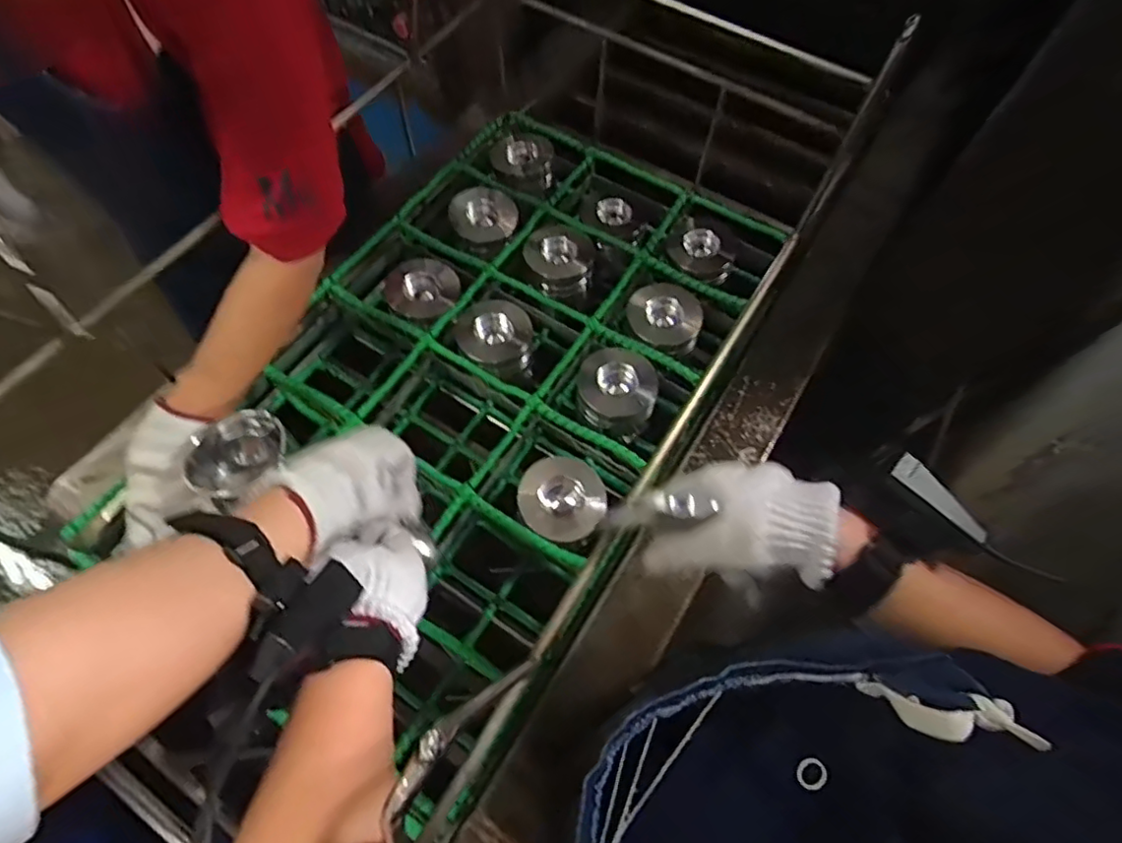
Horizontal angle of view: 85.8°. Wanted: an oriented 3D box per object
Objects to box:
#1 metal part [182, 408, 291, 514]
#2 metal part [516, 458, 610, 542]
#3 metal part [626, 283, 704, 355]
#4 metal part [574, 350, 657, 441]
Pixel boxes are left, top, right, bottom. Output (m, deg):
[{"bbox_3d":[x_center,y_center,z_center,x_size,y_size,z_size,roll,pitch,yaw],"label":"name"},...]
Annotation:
[{"bbox_3d":[-0.308,0.034,0.585,0.073,0.043,0.087,41,68,17],"label":"metal part"},{"bbox_3d":[-0.001,0.086,0.667,0.092,0.043,0.093,3,79,-15],"label":"metal part"},{"bbox_3d":[0.134,-0.129,0.782,0.096,0.064,0.082,-24,66,-14],"label":"metal part"},{"bbox_3d":[0.068,-0.035,0.739,0.094,0.070,0.089,1,63,-2],"label":"metal part"}]

